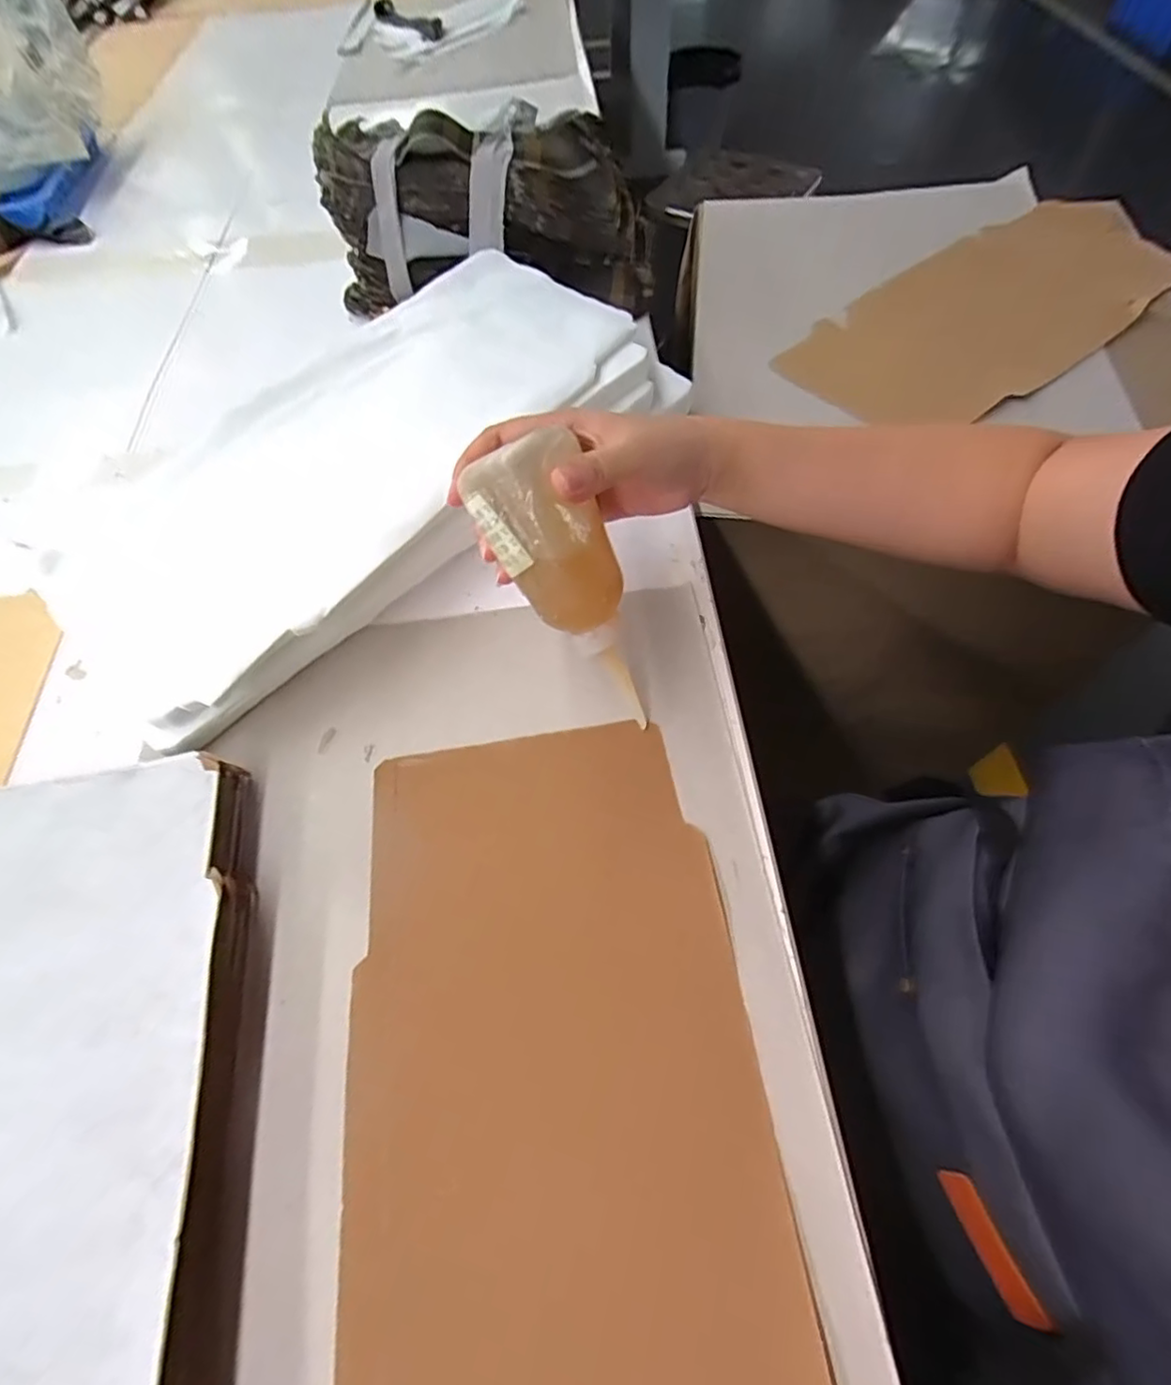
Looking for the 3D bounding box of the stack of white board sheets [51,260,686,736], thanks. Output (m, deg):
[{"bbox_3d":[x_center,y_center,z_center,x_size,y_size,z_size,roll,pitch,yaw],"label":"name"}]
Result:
[{"bbox_3d":[-0.163,-0.169,0.462,0.216,0.072,0.443,40,71,22],"label":"stack of white board sheets"}]

